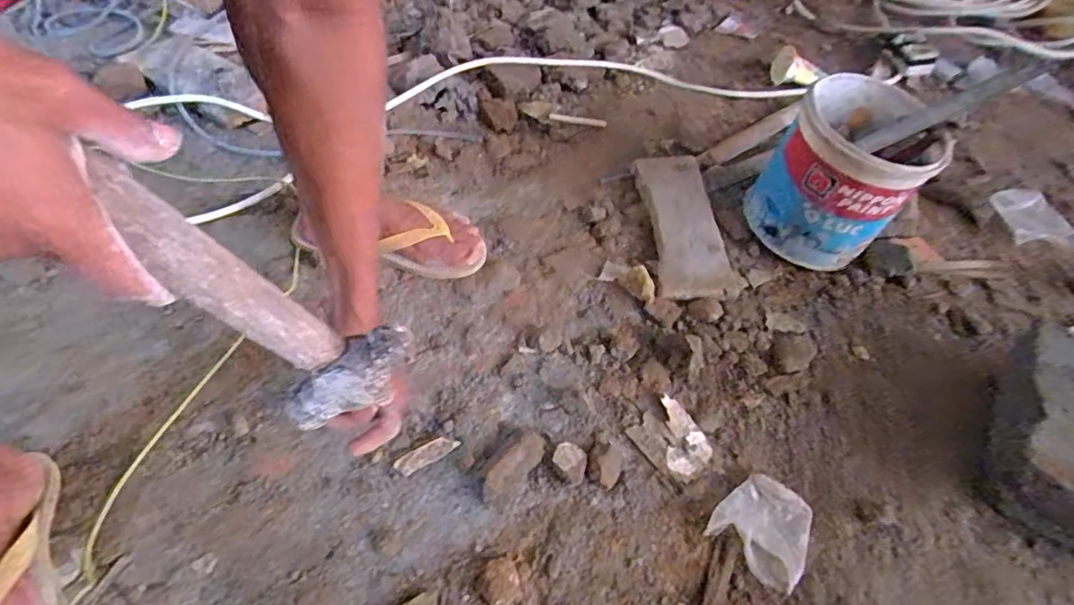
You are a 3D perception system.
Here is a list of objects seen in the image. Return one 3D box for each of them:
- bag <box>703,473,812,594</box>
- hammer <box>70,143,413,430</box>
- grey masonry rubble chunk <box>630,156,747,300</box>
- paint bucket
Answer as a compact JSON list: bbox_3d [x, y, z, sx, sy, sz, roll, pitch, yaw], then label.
[{"bbox_3d":[0.218,0.212,0.566,0.085,0.020,0.089,36,56,28],"label":"bag"},{"bbox_3d":[-0.197,-0.047,0.259,0.320,0.086,0.033,44,40,-26],"label":"hammer"},{"bbox_3d":[0.211,-0.118,0.858,0.110,0.034,0.285,0,47,-1],"label":"grey masonry rubble chunk"},{"bbox_3d":[0.409,-0.172,0.815,0.183,0.210,0.200,1,47,-1],"label":"paint bucket"}]

